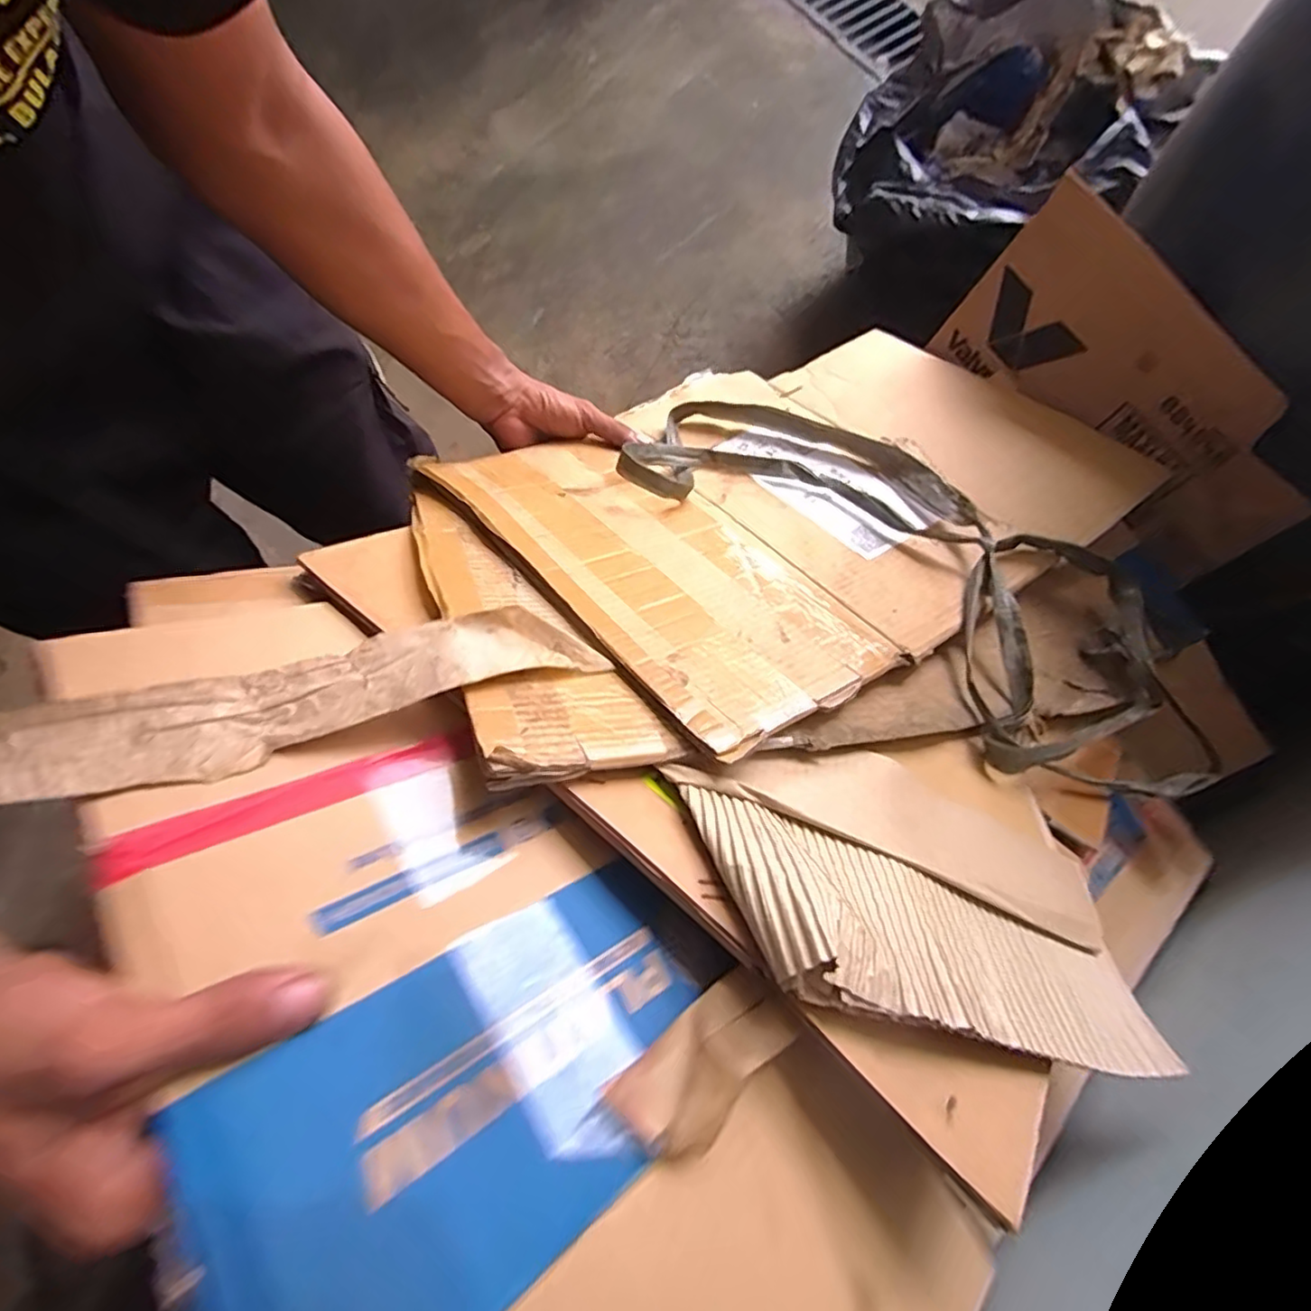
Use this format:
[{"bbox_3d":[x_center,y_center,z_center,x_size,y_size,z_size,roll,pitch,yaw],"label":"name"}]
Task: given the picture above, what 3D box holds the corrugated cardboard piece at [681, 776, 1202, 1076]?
[{"bbox_3d":[0.133,0.137,0.309,0.248,0.022,0.092,24,29,-7],"label":"corrugated cardboard piece"}]

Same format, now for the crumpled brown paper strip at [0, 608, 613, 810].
[{"bbox_3d":[-0.164,0.019,0.322,0.268,0.031,0.050,-16,70,-28],"label":"crumpled brown paper strip"}]

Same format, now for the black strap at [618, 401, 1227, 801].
[{"bbox_3d":[0.207,-0.072,0.519,0.517,0.089,0.230,35,75,12],"label":"black strap"}]

